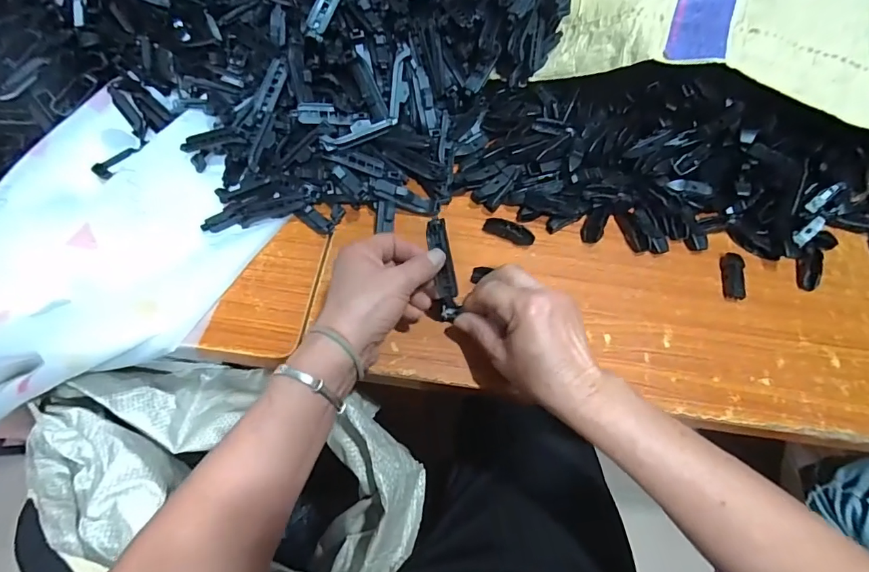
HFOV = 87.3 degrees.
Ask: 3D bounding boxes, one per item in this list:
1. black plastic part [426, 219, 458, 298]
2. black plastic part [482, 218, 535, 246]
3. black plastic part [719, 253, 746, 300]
[{"bbox_3d":[0.006,-0.024,0.394,0.018,0.007,0.068,-11,90,-9],"label":"black plastic part"},{"bbox_3d":[0.078,-0.058,0.473,0.053,0.013,0.017,23,63,9],"label":"black plastic part"},{"bbox_3d":[0.304,-0.012,0.462,0.019,0.011,0.053,13,62,4],"label":"black plastic part"}]

